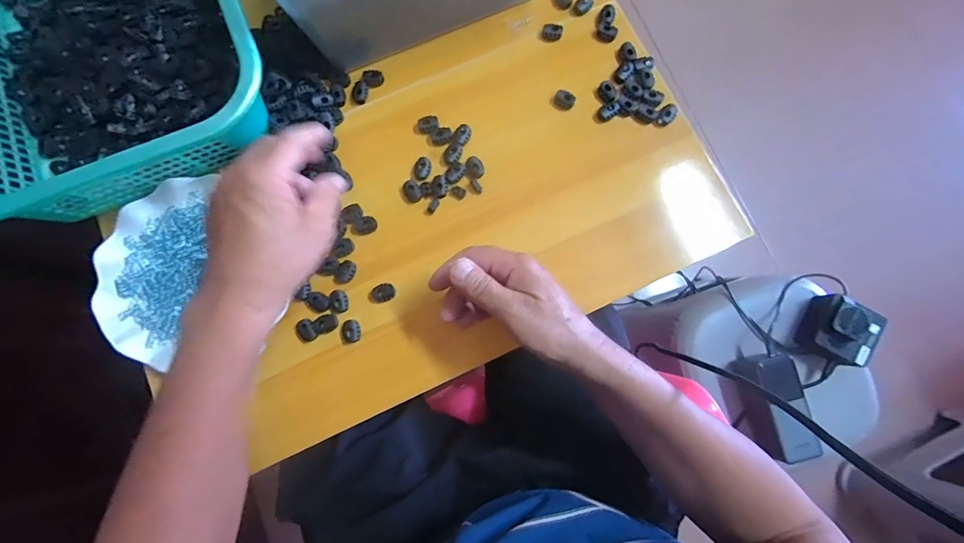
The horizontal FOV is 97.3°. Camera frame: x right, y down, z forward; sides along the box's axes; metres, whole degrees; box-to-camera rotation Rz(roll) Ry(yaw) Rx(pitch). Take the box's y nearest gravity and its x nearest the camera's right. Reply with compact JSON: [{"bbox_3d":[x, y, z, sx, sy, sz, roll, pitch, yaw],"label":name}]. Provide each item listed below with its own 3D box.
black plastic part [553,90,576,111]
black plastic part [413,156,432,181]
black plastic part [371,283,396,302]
[{"bbox_3d":[0.087,-0.182,0.450,0.022,0.010,0.017,41,82,6],"label":"black plastic part"},{"bbox_3d":[-0.061,-0.106,0.437,0.017,0.006,0.025,18,80,3],"label":"black plastic part"},{"bbox_3d":[-0.096,0.021,0.415,0.022,0.008,0.016,-16,80,-3],"label":"black plastic part"}]

